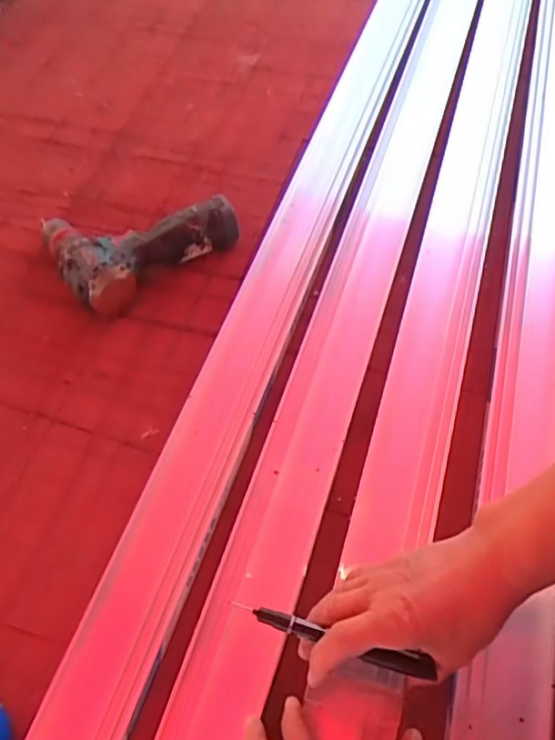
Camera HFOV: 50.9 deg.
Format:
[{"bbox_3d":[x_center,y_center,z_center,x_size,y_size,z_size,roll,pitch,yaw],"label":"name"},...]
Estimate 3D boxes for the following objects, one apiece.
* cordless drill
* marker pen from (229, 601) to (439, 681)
[{"bbox_3d":[-0.170,-0.166,0.695,0.201,0.060,0.162,-35,60,-13],"label":"cordless drill"},{"bbox_3d":[0.038,0.188,0.408,0.144,0.018,0.013,12,61,15],"label":"marker pen"}]

